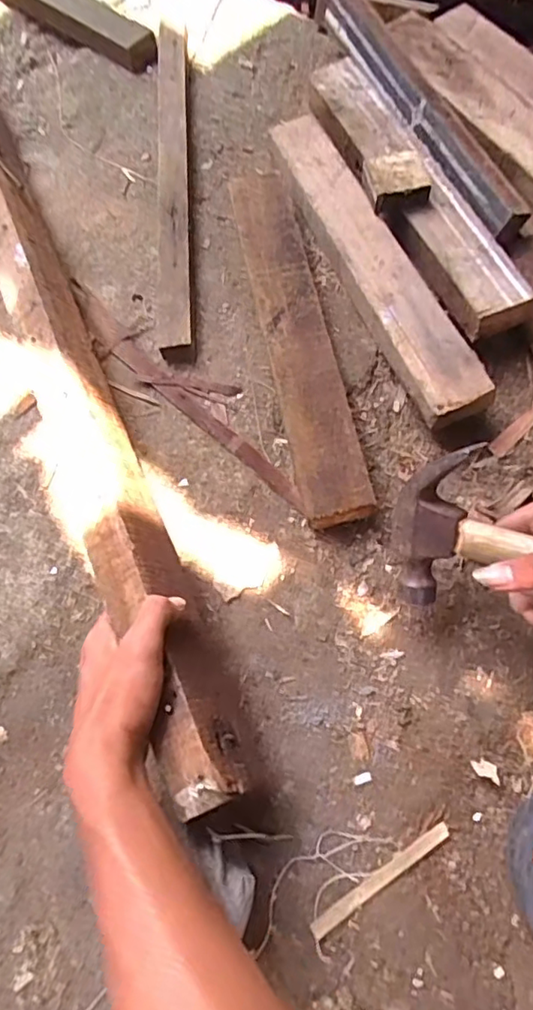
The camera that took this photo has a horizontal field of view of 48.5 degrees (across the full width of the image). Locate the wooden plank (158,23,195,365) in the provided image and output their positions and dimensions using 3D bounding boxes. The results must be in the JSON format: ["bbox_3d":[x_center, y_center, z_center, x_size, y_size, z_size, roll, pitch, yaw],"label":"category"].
[{"bbox_3d":[-0.105,-0.376,0.672,0.035,0.031,0.494,-4,69,1],"label":"wooden plank"}]

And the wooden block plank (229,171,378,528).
[{"bbox_3d":[0.025,-0.164,0.576,0.074,0.045,0.395,-11,69,-2],"label":"wooden block plank"}]

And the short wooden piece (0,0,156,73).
[{"bbox_3d":[-0.274,-0.674,0.801,0.334,0.038,0.046,40,75,16],"label":"short wooden piece"}]

